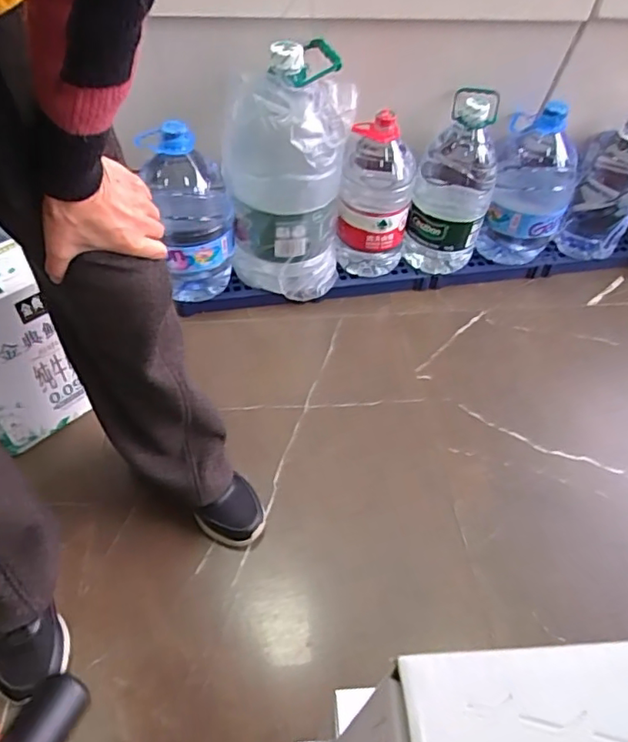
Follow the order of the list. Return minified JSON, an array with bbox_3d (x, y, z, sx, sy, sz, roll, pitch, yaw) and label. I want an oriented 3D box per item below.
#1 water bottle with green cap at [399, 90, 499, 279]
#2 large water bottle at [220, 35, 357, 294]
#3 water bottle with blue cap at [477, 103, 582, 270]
[{"bbox_3d":[0.292,-0.378,1.172,0.159,0.365,0.132,13,50,7],"label":"water bottle with green cap"},{"bbox_3d":[-0.060,-0.372,1.100,0.207,0.451,0.204,2,49,-2],"label":"large water bottle"},{"bbox_3d":[0.479,-0.393,1.239,0.177,0.366,0.183,23,52,15],"label":"water bottle with blue cap"}]

